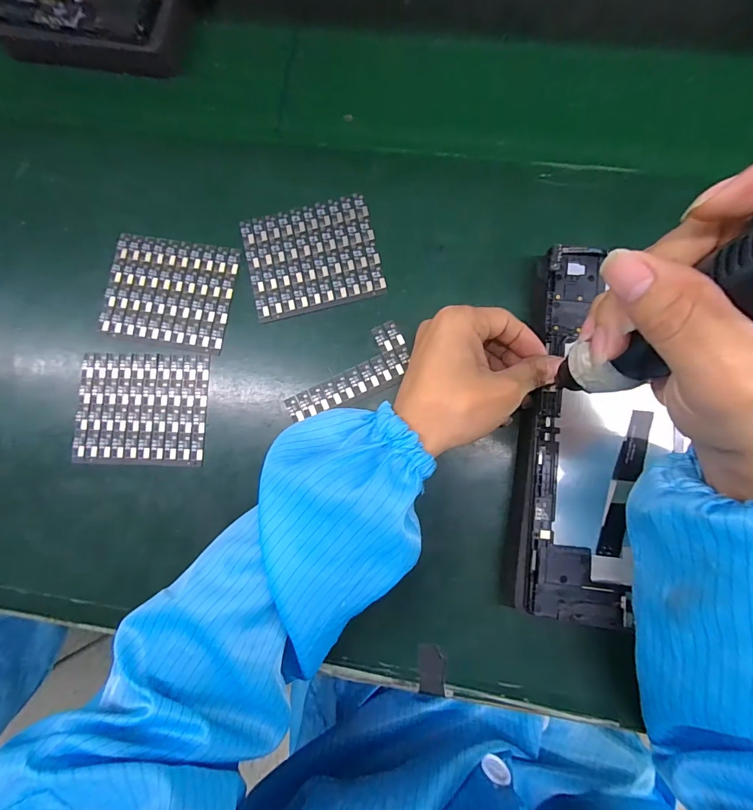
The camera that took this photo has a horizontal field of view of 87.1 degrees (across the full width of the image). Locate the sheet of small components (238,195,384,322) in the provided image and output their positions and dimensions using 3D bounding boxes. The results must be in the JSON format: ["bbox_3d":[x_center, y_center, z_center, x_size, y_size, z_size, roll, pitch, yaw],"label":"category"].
[{"bbox_3d":[-0.050,-0.114,0.305,0.098,0.004,0.083,-14,84,2],"label":"sheet of small components"}]

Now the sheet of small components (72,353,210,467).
[{"bbox_3d":[-0.177,0.002,0.298,0.096,0.004,0.083,2,85,4],"label":"sheet of small components"}]

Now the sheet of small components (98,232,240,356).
[{"bbox_3d":[-0.160,-0.088,0.307,0.097,0.004,0.082,10,85,5],"label":"sheet of small components"}]

